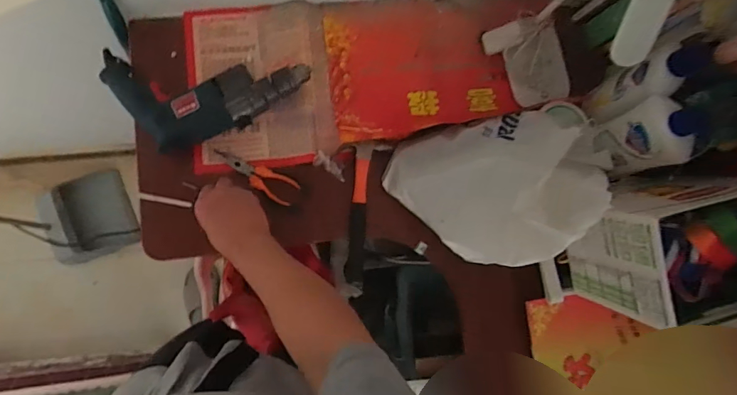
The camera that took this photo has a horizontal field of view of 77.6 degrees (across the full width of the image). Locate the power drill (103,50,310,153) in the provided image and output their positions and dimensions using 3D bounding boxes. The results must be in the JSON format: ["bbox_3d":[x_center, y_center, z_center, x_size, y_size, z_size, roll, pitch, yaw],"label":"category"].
[{"bbox_3d":[-0.255,-0.143,0.711,0.316,0.080,0.155,3,81,-6],"label":"power drill"}]

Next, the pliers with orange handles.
[{"bbox_3d":[-0.181,-0.032,0.724,0.139,0.013,0.044,23,67,3],"label":"pliers with orange handles"}]

